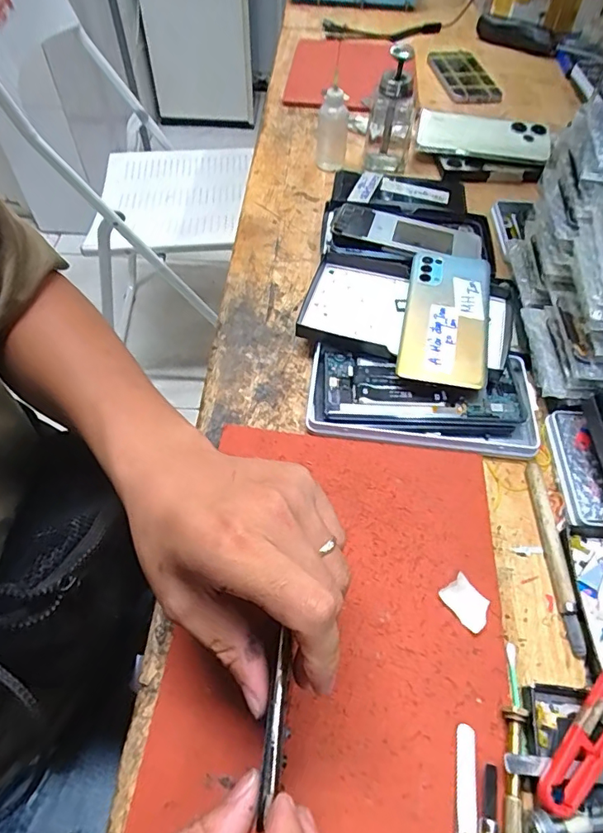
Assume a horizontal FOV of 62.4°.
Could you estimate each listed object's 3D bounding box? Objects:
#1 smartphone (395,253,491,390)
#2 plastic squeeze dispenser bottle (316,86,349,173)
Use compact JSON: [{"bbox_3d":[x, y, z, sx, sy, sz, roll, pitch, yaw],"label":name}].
[{"bbox_3d":[0.126,-0.089,0.438,0.069,0.008,0.147,10,62,10],"label":"smartphone"},{"bbox_3d":[0.038,-0.355,0.611,0.037,0.088,0.045,4,55,2],"label":"plastic squeeze dispenser bottle"}]

